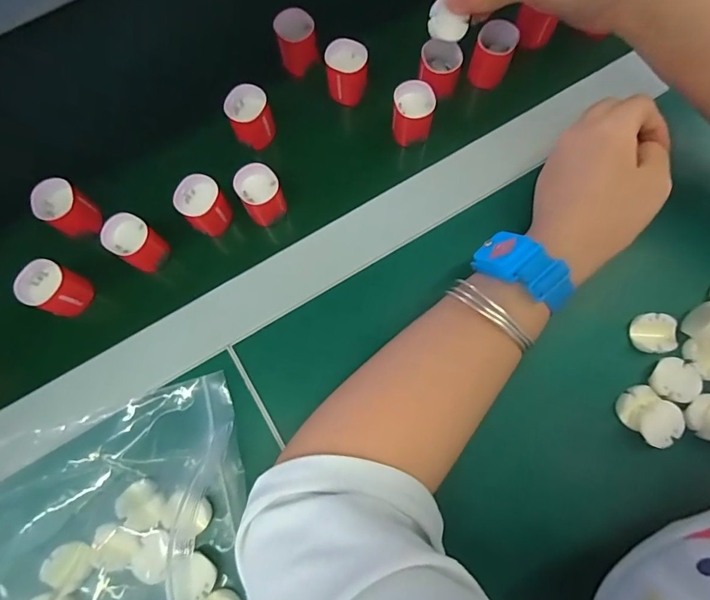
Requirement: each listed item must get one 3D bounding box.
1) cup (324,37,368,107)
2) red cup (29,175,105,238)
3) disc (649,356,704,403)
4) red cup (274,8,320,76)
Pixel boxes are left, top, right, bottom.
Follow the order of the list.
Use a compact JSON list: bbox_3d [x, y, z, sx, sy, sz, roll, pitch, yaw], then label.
[{"bbox_3d":[-0.006,-0.171,0.333,0.030,0.031,0.031,1,75,1],"label":"cup"},{"bbox_3d":[-0.203,-0.064,0.311,0.030,0.031,0.033,0,75,1],"label":"red cup"},{"bbox_3d":[0.202,0.050,0.274,0.028,0.004,0.027,0,75,1],"label":"disc"},{"bbox_3d":[-0.044,-0.198,0.339,0.028,0.034,0.027,0,75,1],"label":"red cup"}]

